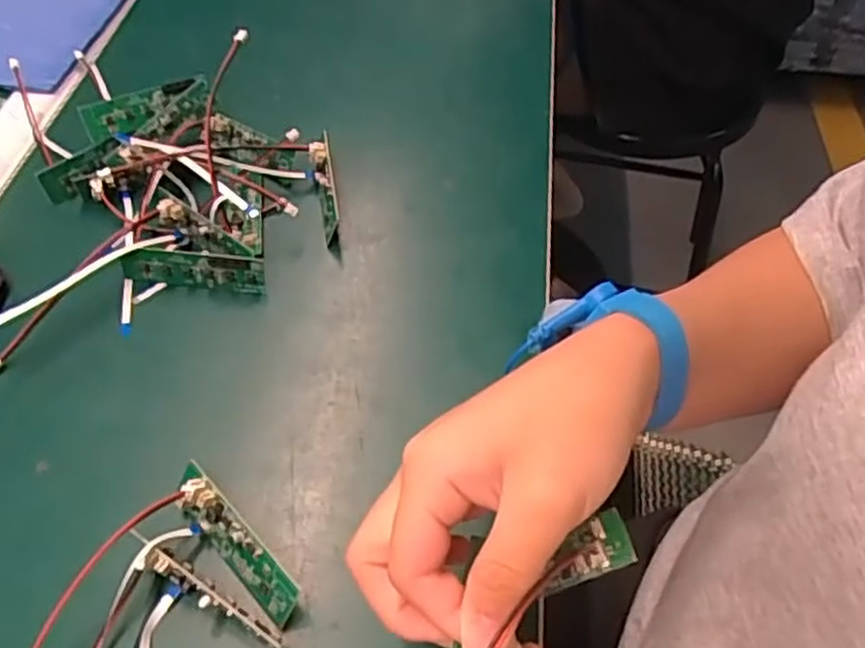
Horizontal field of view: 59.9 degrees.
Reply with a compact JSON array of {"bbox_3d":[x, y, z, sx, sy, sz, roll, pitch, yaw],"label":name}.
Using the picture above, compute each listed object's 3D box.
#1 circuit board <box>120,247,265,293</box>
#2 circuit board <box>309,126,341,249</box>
[{"bbox_3d":[-0.134,-0.030,0.422,0.079,0.023,0.005,5,30,6],"label":"circuit board"},{"bbox_3d":[-0.066,-0.084,0.464,0.012,0.028,0.074,-8,51,-8],"label":"circuit board"}]

